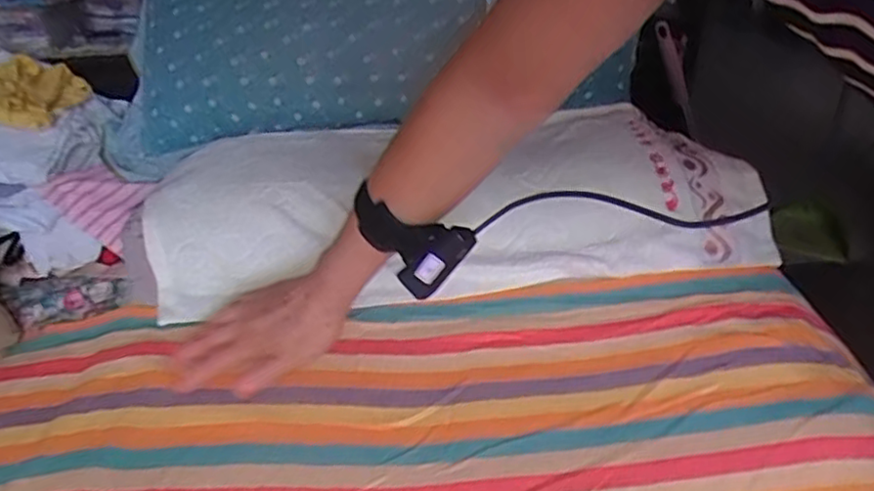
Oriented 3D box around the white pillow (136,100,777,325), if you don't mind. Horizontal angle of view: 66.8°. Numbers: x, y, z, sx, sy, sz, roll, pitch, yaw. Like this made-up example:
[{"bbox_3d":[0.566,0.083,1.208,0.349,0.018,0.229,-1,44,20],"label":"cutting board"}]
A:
[{"bbox_3d":[0.006,-0.055,0.803,0.704,0.132,0.263,-6,31,-3],"label":"white pillow"}]

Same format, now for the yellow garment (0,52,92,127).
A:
[{"bbox_3d":[-0.564,-0.202,0.850,0.151,0.071,0.158,-5,31,-5],"label":"yellow garment"}]

